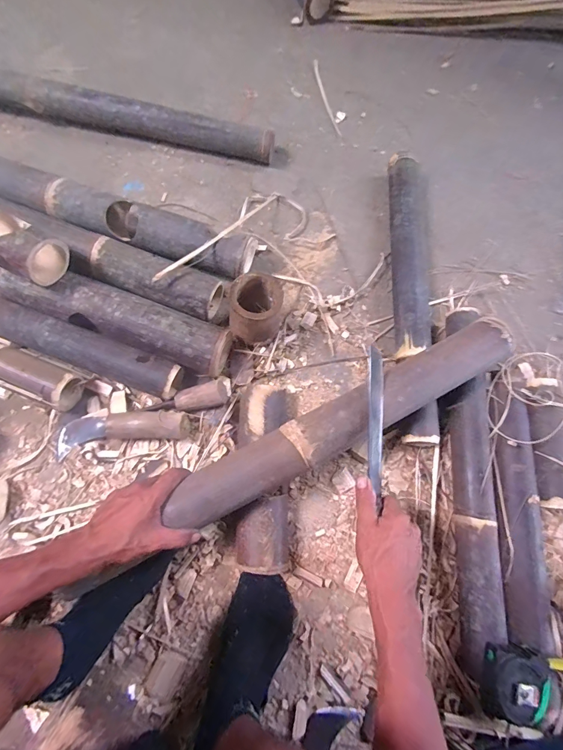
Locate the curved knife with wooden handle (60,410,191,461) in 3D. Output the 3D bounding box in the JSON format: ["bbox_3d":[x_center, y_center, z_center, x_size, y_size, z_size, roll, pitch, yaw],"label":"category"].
[{"bbox_3d":[-0.262,0.089,0.577,0.212,0.039,0.057,-10,75,-7],"label":"curved knife with wooden handle"}]

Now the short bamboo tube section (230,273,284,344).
[{"bbox_3d":[-0.044,-0.108,0.620,0.092,0.123,0.092,1,74,-4],"label":"short bamboo tube section"}]

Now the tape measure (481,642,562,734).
[{"bbox_3d":[0.420,0.435,0.472,0.312,0.061,0.090,12,74,0],"label":"tape measure"}]

